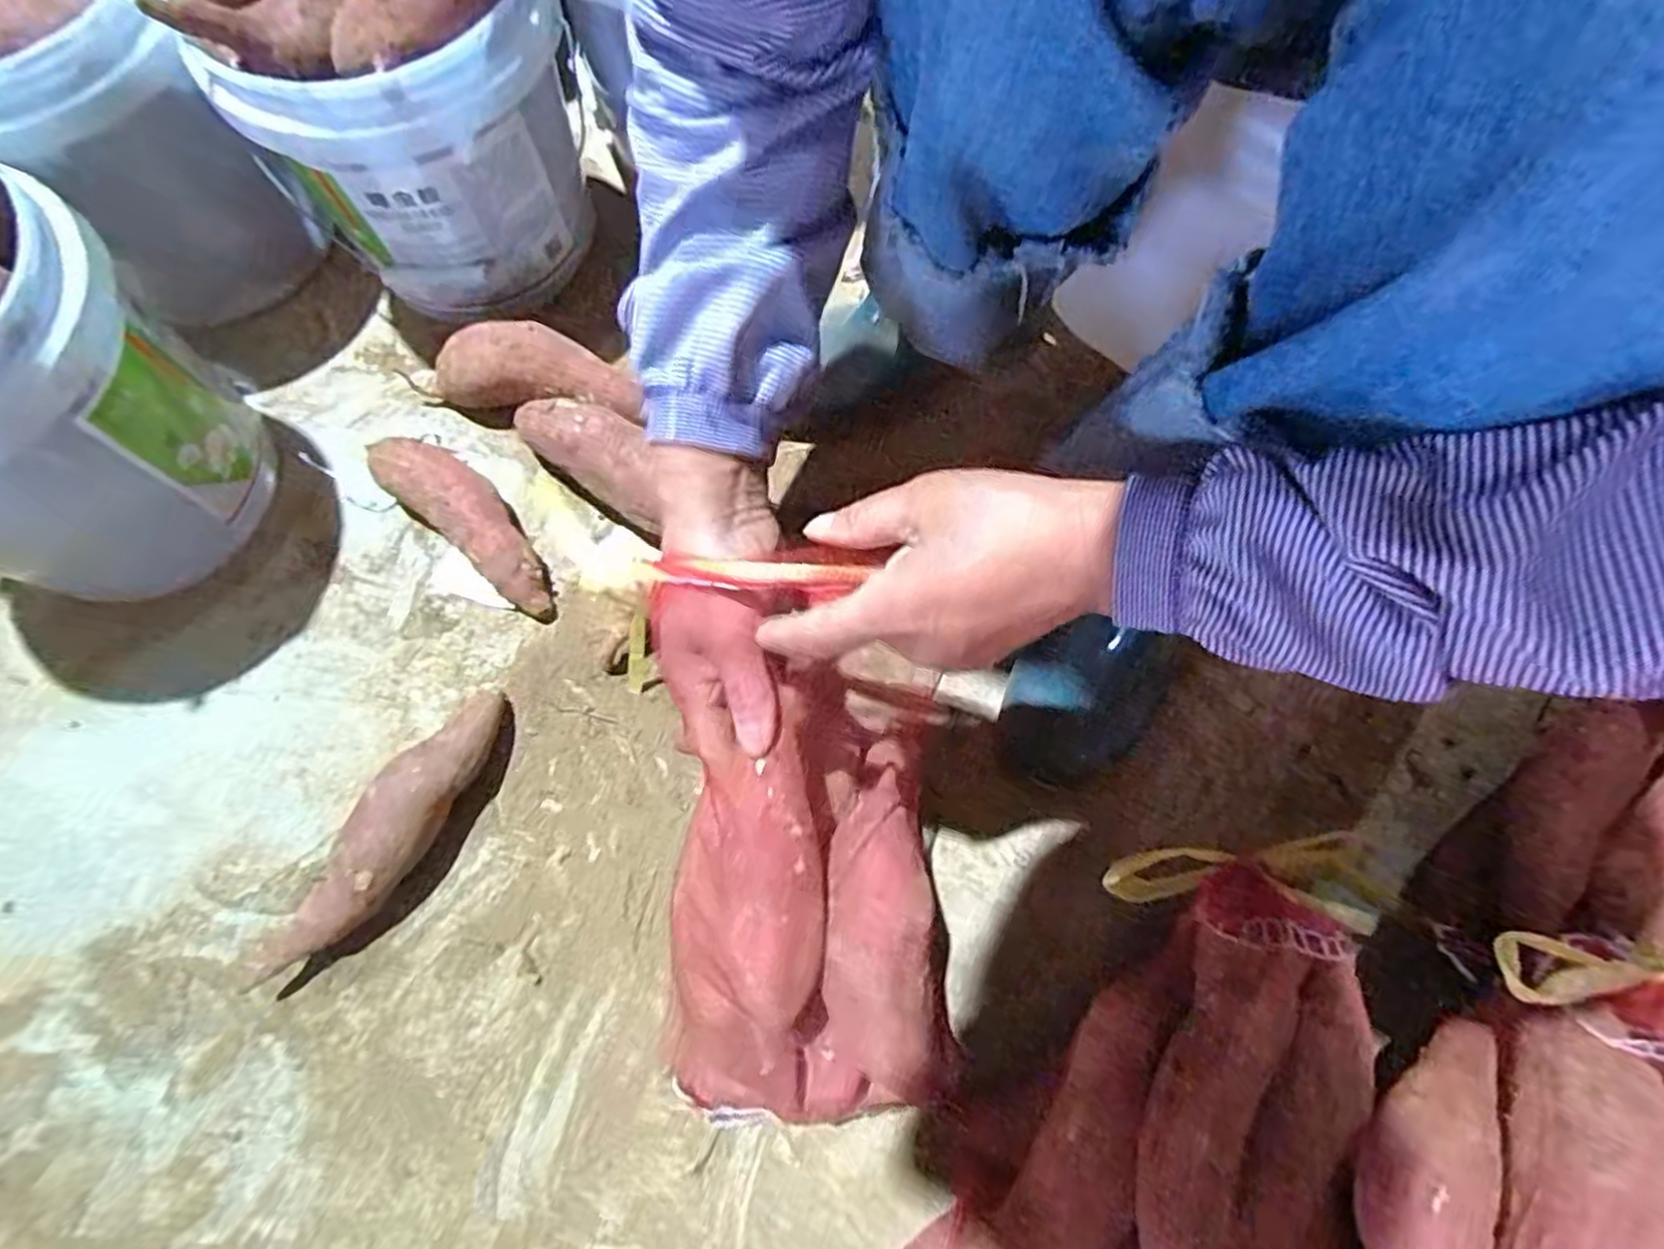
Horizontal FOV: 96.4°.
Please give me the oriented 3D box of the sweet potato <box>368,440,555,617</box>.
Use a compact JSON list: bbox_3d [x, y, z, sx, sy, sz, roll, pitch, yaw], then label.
[{"bbox_3d":[-0.242,-0.073,0.499,0.156,0.042,0.047,39,77,12],"label":"sweet potato"}]

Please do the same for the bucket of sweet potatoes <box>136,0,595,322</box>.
[{"bbox_3d":[-0.267,-0.350,0.472,0.192,0.196,0.196,0,72,1],"label":"bucket of sweet potatoes"}]

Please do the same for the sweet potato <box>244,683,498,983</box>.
[{"bbox_3d":[-0.261,0.126,0.428,0.049,0.047,0.200,33,76,11],"label":"sweet potato"}]

